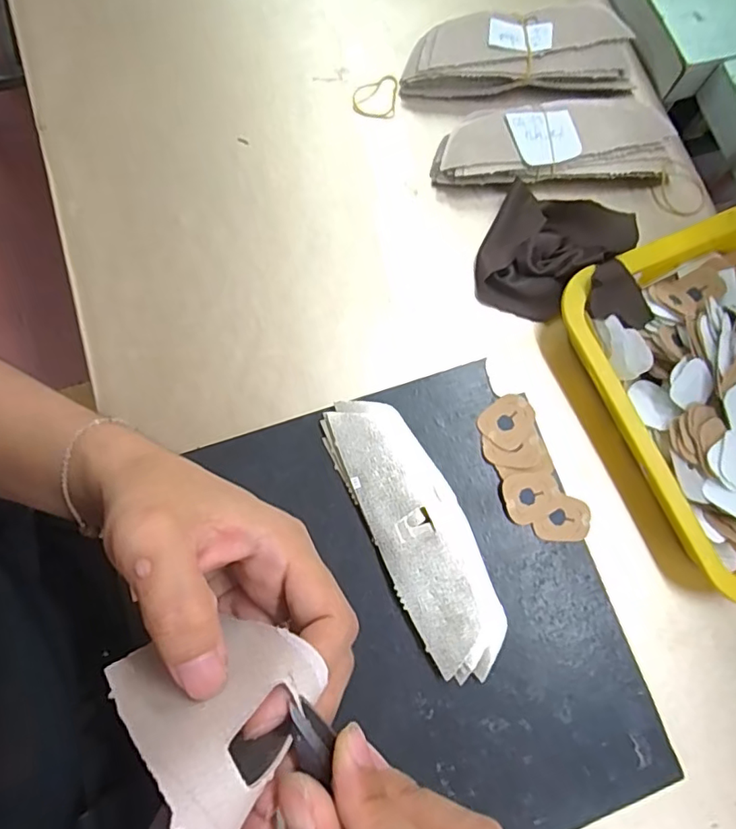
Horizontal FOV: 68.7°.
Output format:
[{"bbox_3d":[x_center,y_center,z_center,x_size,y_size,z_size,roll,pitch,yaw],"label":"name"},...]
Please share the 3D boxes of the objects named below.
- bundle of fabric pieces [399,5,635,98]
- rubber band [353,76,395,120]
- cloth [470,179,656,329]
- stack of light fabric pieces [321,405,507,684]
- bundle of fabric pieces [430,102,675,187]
[{"bbox_3d":[0.128,-0.313,0.464,0.199,0.035,0.071,-3,77,-2],"label":"bundle of fabric pieces"},{"bbox_3d":[0.005,-0.276,0.468,0.037,0.005,0.040,3,77,-1],"label":"rubber band"},{"bbox_3d":[0.154,-0.126,0.421,0.124,0.040,0.108,17,77,2],"label":"cloth"},{"bbox_3d":[0.033,0.076,0.361,0.061,0.013,0.190,-26,79,-7],"label":"stack of light fabric pieces"},{"bbox_3d":[0.151,-0.222,0.446,0.192,0.032,0.065,-6,78,-3],"label":"bundle of fabric pieces"}]

